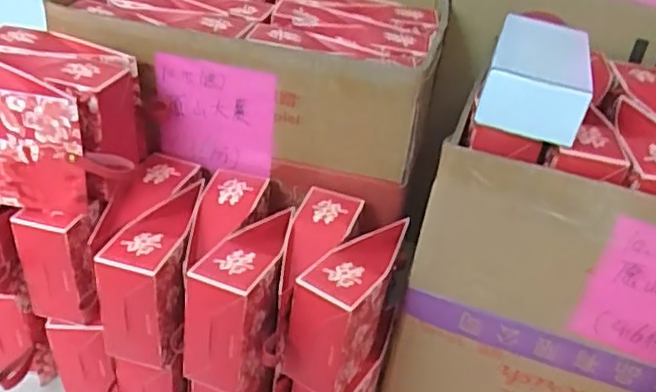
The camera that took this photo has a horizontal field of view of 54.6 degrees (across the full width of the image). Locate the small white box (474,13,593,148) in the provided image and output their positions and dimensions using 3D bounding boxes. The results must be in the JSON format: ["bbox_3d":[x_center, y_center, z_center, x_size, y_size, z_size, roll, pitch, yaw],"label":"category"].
[{"bbox_3d":[0.222,-0.127,0.674,0.094,0.064,0.170,15,35,14],"label":"small white box"}]

